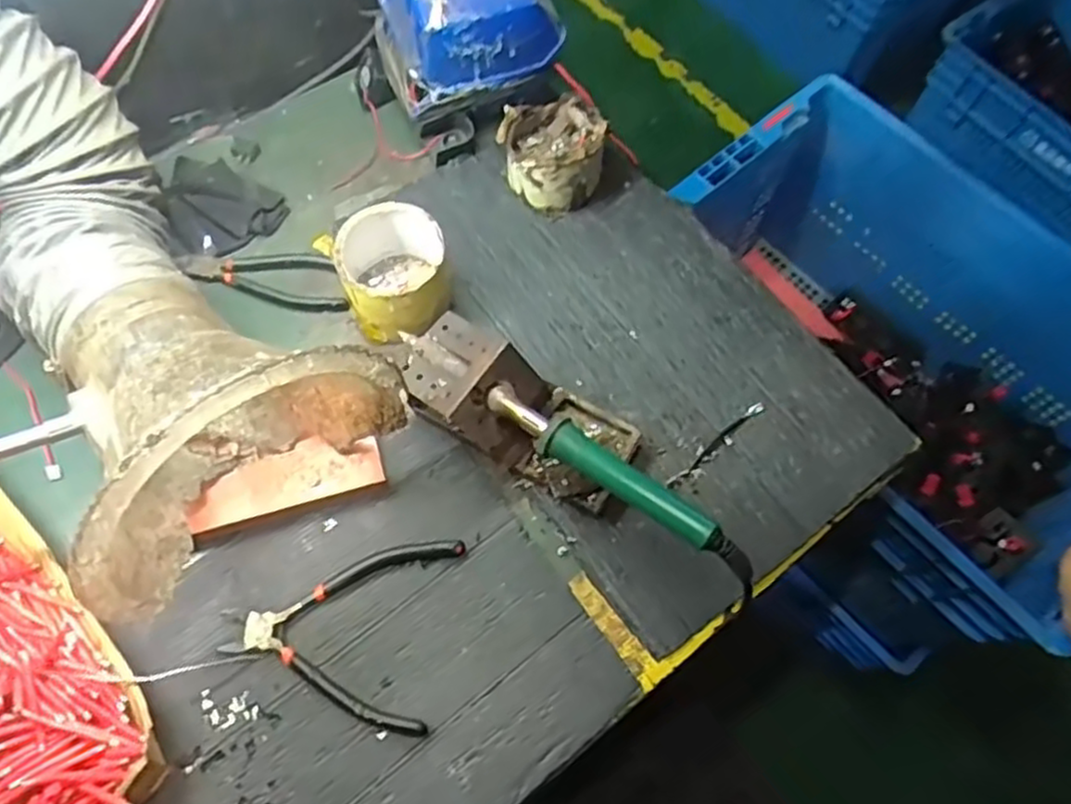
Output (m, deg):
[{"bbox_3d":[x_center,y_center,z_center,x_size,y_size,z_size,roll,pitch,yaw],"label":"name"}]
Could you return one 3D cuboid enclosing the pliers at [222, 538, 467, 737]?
[{"bbox_3d":[-0.132,0.145,0.498,0.143,0.010,0.124,10,67,2],"label":"pliers"}]

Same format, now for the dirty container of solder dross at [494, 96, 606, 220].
[{"bbox_3d":[0.014,-0.220,0.644,0.088,0.061,0.088,1,67,-2],"label":"dirty container of solder dross"}]

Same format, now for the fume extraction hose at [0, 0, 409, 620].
[{"bbox_3d":[-0.281,-0.069,0.485,0.204,0.184,0.351,-40,74,-17],"label":"fume extraction hose"}]

